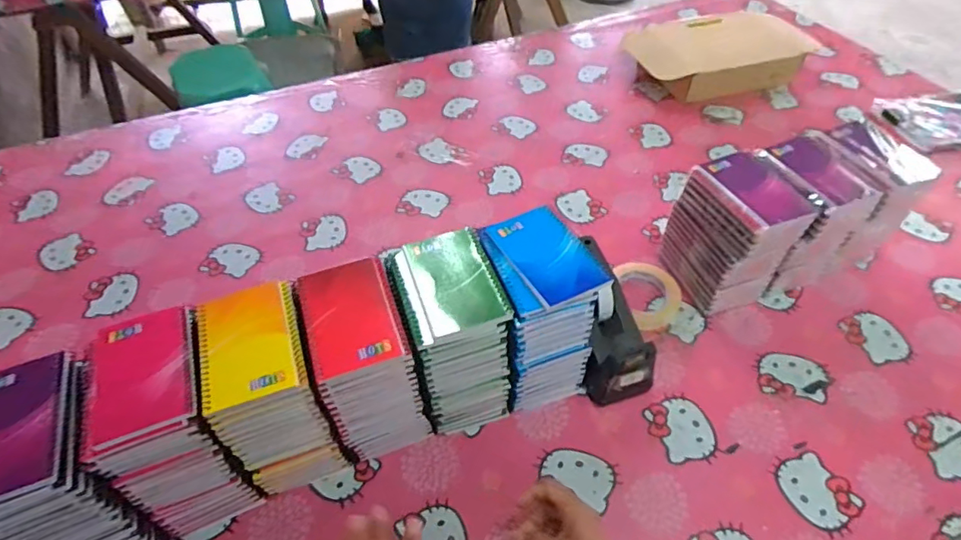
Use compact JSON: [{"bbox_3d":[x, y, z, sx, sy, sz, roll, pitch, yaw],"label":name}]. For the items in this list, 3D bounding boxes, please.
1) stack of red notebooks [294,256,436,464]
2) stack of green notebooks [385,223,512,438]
[{"bbox_3d":[-0.127,0.106,0.604,0.089,0.201,0.133,-17,51,-13],"label":"stack of red notebooks"},{"bbox_3d":[-0.031,0.077,0.633,0.104,0.193,0.144,-17,51,-13],"label":"stack of green notebooks"}]

